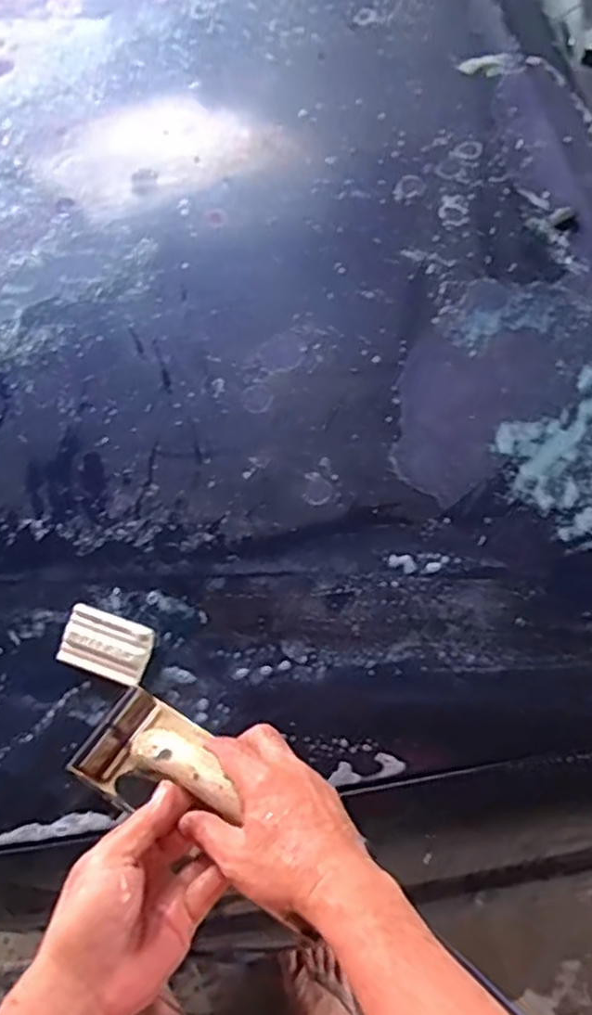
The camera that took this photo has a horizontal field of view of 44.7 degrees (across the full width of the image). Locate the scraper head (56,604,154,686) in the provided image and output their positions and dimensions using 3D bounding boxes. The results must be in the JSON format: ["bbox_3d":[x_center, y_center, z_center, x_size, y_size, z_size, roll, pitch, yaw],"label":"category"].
[{"bbox_3d":[-0.165,0.121,0.635,0.076,0.021,0.053,19,96,10],"label":"scraper head"}]

